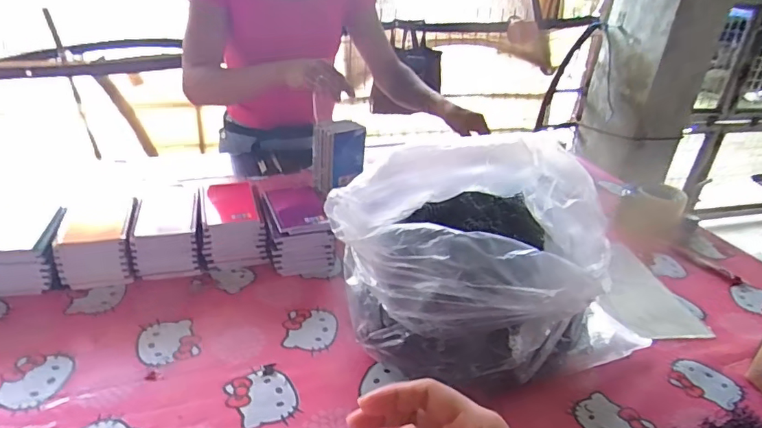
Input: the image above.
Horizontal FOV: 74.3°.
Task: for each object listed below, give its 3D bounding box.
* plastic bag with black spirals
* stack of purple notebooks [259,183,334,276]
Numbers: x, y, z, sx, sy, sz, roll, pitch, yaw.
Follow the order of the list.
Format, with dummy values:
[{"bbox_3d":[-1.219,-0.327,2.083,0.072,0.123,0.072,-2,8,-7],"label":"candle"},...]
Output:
[{"bbox_3d":[0.137,0.057,0.645,0.344,0.196,0.245,-10,32,-24],"label":"plastic bag with black spirals"},{"bbox_3d":[-0.134,0.032,0.803,0.095,0.075,0.121,-7,31,-19],"label":"stack of purple notebooks"}]

